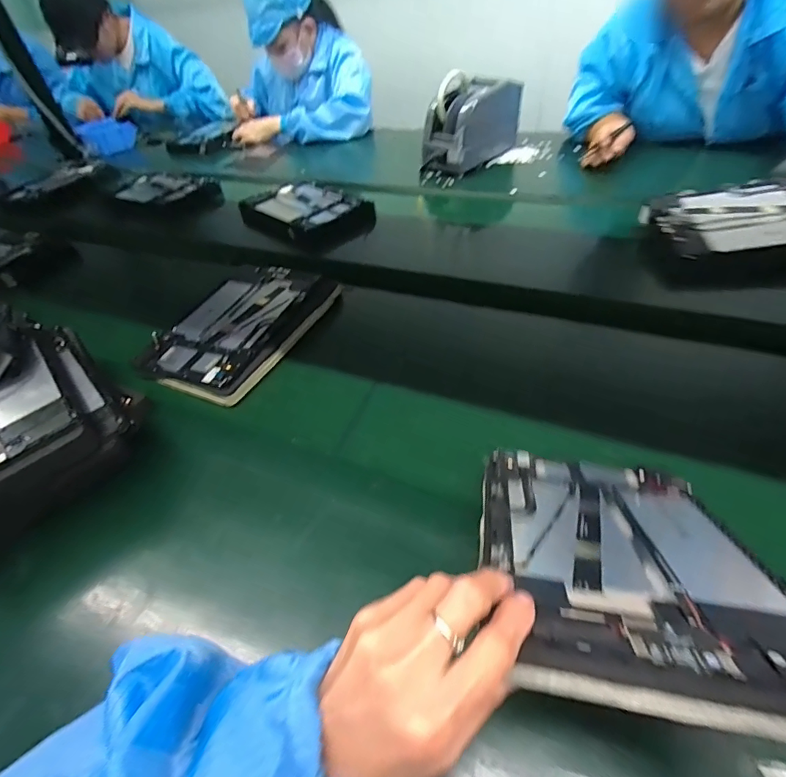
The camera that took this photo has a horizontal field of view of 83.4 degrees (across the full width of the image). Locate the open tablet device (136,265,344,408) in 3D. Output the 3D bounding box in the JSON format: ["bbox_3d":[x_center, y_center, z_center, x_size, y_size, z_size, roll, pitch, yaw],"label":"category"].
[{"bbox_3d":[-0.204,-0.083,0.602,0.168,0.033,0.254,15,49,21],"label":"open tablet device"}]

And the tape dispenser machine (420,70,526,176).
[{"bbox_3d":[0.161,-0.567,0.921,0.221,0.148,0.097,-34,50,-24],"label":"tape dispenser machine"}]

